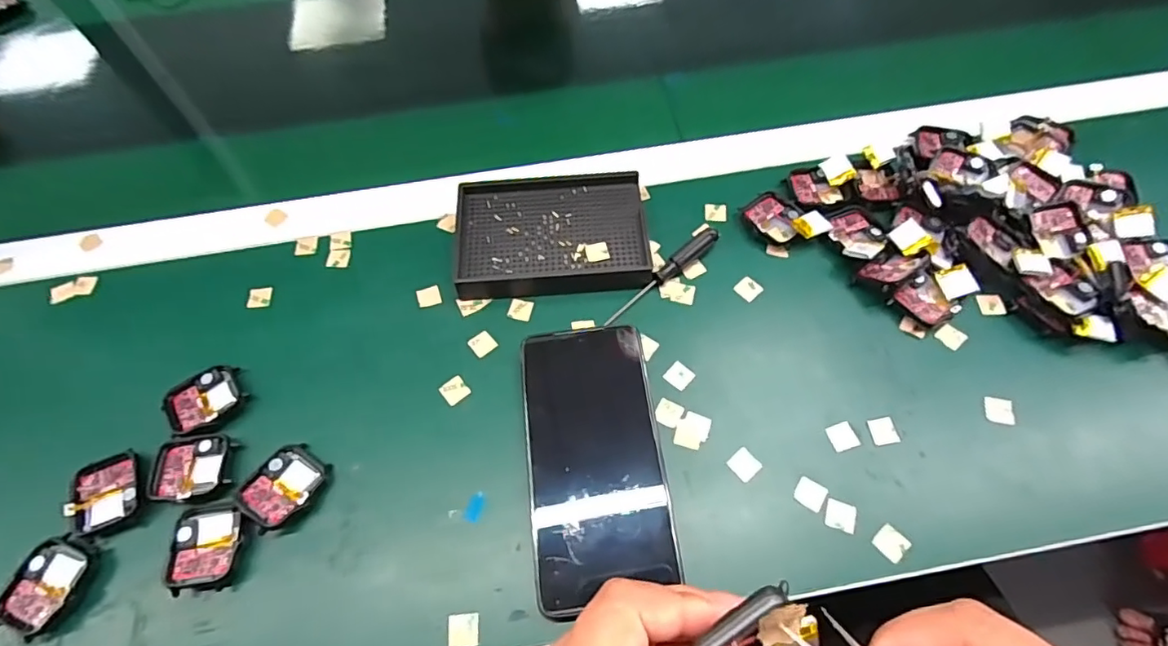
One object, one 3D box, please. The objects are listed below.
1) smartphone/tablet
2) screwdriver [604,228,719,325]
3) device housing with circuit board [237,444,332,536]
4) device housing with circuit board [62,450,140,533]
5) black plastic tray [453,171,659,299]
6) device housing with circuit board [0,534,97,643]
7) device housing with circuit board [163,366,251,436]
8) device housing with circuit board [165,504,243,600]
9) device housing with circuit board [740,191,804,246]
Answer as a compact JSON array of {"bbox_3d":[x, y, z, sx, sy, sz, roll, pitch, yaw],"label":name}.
[{"bbox_3d":[0.006,0.078,0.323,0.078,0.016,0.155,-7,62,-2],"label":"smartphone/tablet"},{"bbox_3d":[0.055,-0.034,0.382,0.105,0.013,0.010,-39,67,-17],"label":"screwdriver"},{"bbox_3d":[-0.176,0.096,0.318,0.037,0.011,0.046,28,66,16],"label":"device housing with circuit board"},{"bbox_3d":[-0.280,0.099,0.322,0.037,0.015,0.043,-17,62,-7],"label":"device housing with circuit board"},{"bbox_3d":[-0.023,-0.067,0.399,0.135,0.021,0.094,-4,61,0],"label":"black plastic tray"},{"bbox_3d":[-0.293,0.144,0.297,0.035,0.013,0.046,18,64,11],"label":"device housing with circuit board"},{"bbox_3d":[-0.241,0.050,0.347,0.044,0.010,0.039,-34,66,-15],"label":"device housing with circuit board"},{"bbox_3d":[-0.211,0.126,0.305,0.037,0.011,0.044,-7,62,-2],"label":"device housing with circuit board"},{"bbox_3d":[0.141,-0.077,0.404,0.037,0.009,0.043,-33,65,-15],"label":"device housing with circuit board"}]

